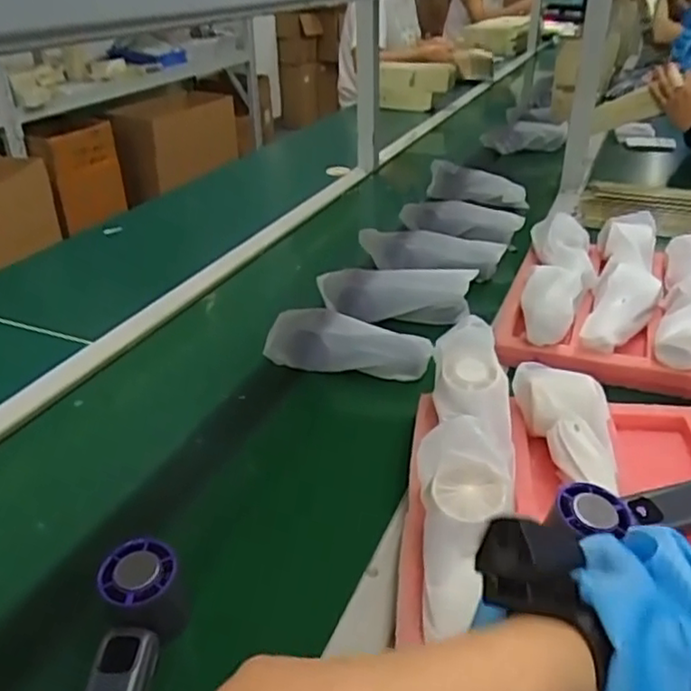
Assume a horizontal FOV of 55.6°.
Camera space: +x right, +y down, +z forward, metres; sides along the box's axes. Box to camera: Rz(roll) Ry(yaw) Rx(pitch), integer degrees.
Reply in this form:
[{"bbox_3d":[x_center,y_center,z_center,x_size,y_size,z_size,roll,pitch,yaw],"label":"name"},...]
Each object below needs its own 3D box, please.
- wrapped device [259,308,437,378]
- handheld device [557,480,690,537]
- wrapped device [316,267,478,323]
[{"bbox_3d":[0.004,-0.001,0.748,0.180,0.058,0.047,8,32,12],"label":"wrapped device"},{"bbox_3d":[0.218,0.118,0.485,0.146,0.028,0.040,4,29,-20],"label":"handheld device"},{"bbox_3d":[0.063,-0.065,0.837,0.187,0.068,0.037,2,31,4],"label":"wrapped device"}]

